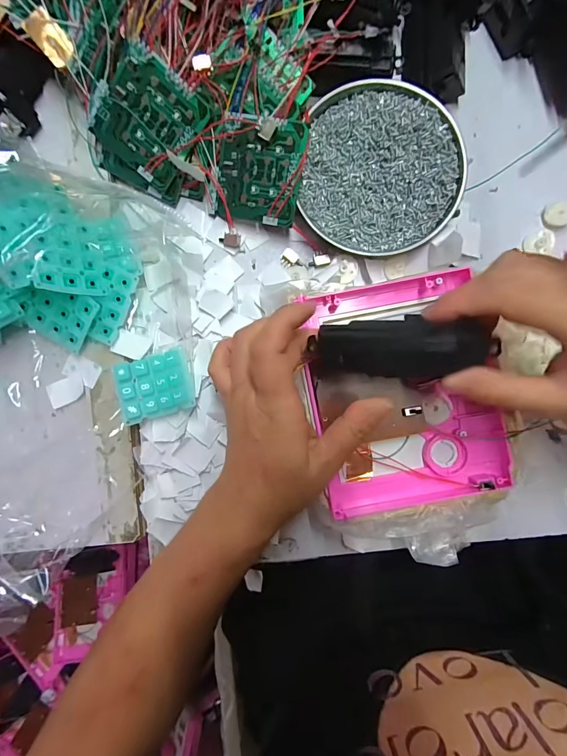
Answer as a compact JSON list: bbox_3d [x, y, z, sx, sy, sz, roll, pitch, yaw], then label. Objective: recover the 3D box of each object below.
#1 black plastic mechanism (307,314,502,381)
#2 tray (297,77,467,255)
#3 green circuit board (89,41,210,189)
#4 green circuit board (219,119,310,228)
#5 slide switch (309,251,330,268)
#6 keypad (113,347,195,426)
[{"bbox_3d":[0.071,-0.018,0.228,0.107,0.023,0.037,0,94,22],"label":"black plastic mechanism"},{"bbox_3d":[0.079,-0.168,0.293,0.122,0.017,0.127,0,90,1],"label":"tray"},{"bbox_3d":[-0.104,-0.196,0.277,0.071,0.006,0.073,33,113,-16],"label":"green circuit board"},{"bbox_3d":[-0.018,-0.159,0.283,0.066,0.005,0.070,11,109,12],"label":"green circuit board"},{"bbox_3d":[0.030,-0.100,0.306,0.018,0.004,0.013,-10,90,1],"label":"slide switch"},{"bbox_3d":[-0.101,0.006,0.285,0.056,0.009,0.047,-16,88,-3],"label":"keypad"}]

